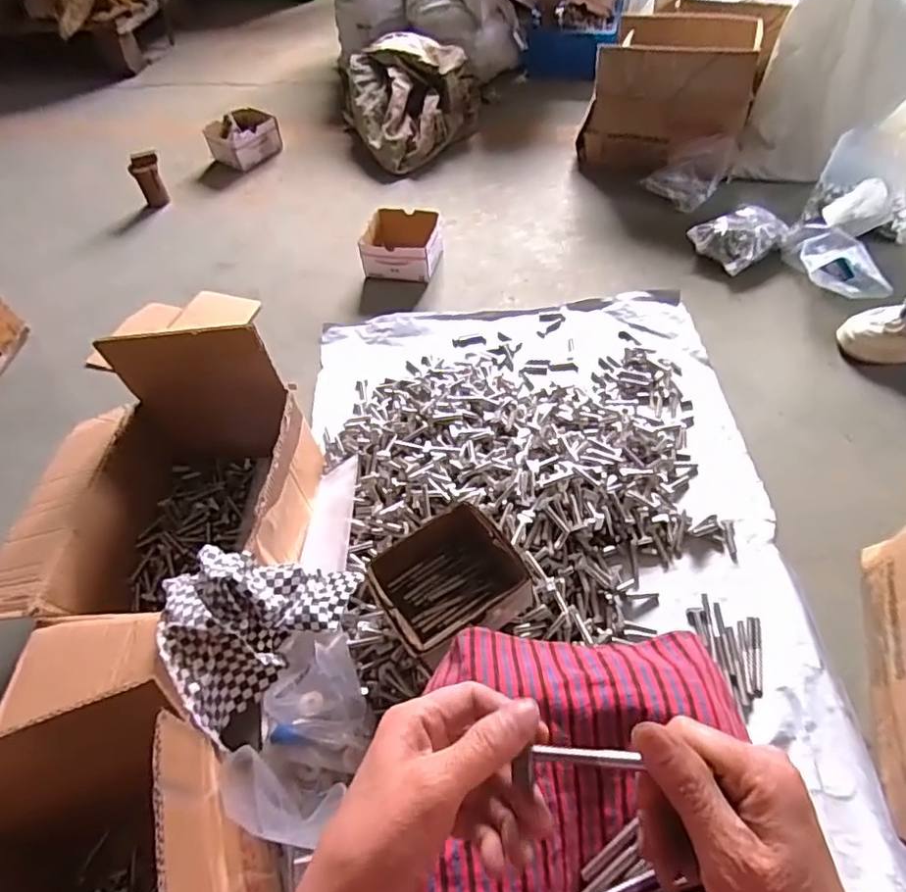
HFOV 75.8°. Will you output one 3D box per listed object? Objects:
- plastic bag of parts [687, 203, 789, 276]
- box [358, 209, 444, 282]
[{"bbox_3d":[0.601,-0.437,1.220,0.174,0.057,0.138,-28,55,-17],"label":"plastic bag of parts"},{"bbox_3d":[-0.108,-0.442,1.268,0.159,0.080,0.158,8,53,10],"label":"box"}]

